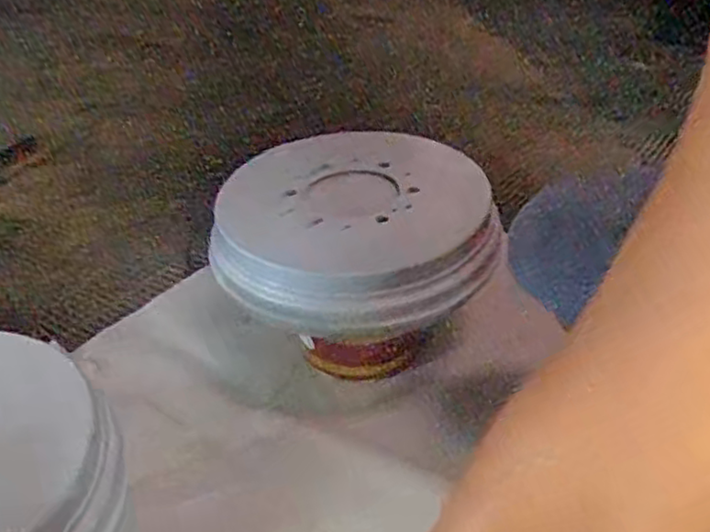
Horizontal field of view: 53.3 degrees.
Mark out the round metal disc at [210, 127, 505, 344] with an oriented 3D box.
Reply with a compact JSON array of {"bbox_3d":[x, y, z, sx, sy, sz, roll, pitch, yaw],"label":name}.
[{"bbox_3d":[0.004,-0.036,0.795,0.284,0.091,0.284,-4,33,3],"label":"round metal disc"}]

